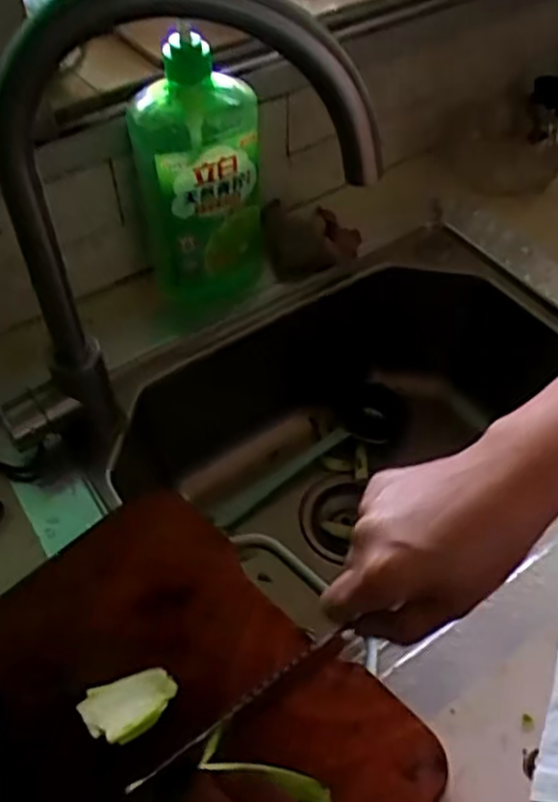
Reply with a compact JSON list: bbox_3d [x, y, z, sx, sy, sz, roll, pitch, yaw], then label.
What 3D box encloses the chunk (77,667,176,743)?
[{"bbox_3d":[-0.087,0.183,0.423,0.055,0.020,0.035,-16,54,-12],"label":"chunk"}]

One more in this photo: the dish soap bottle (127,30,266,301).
[{"bbox_3d":[-0.069,-0.195,0.621,0.105,0.214,0.072,-5,52,-3],"label":"dish soap bottle"}]

